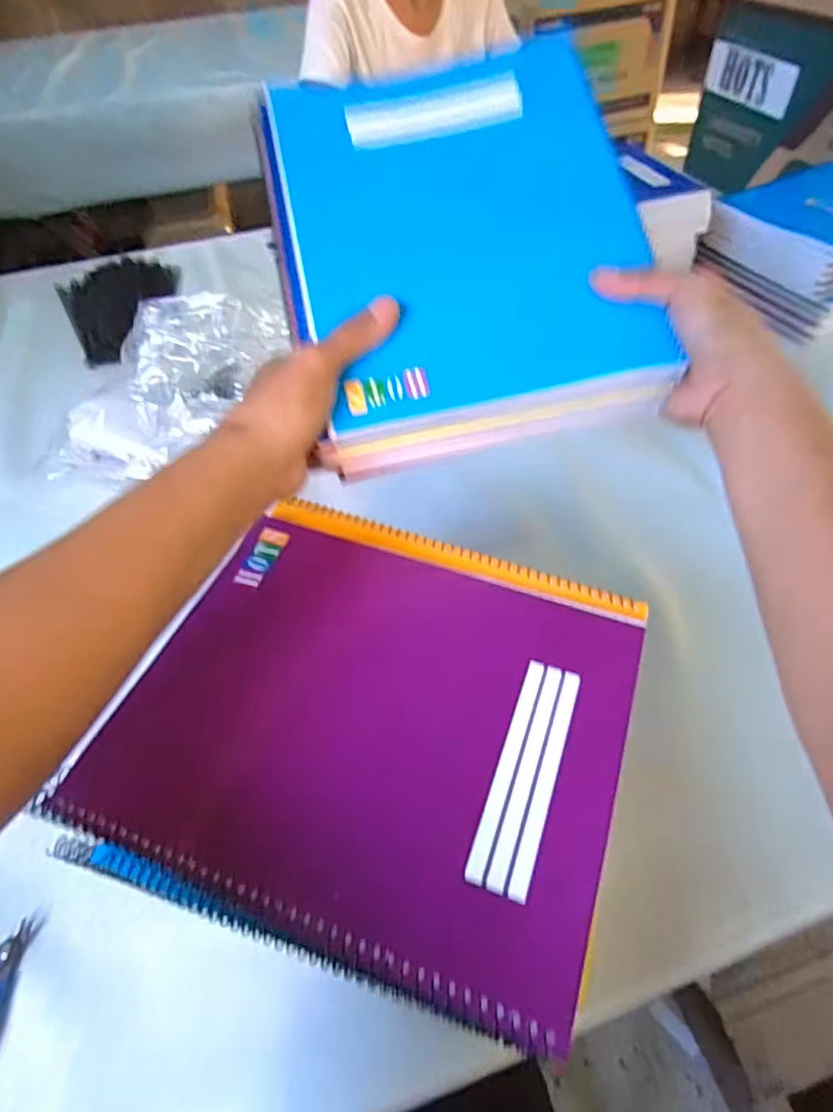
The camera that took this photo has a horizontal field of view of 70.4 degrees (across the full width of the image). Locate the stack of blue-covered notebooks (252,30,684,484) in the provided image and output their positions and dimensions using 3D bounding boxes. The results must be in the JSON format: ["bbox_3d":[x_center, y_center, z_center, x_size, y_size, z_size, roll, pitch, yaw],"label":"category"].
[{"bbox_3d":[0.024,-0.189,0.369,0.207,0.051,0.248,-12,80,-3],"label":"stack of blue-covered notebooks"}]

